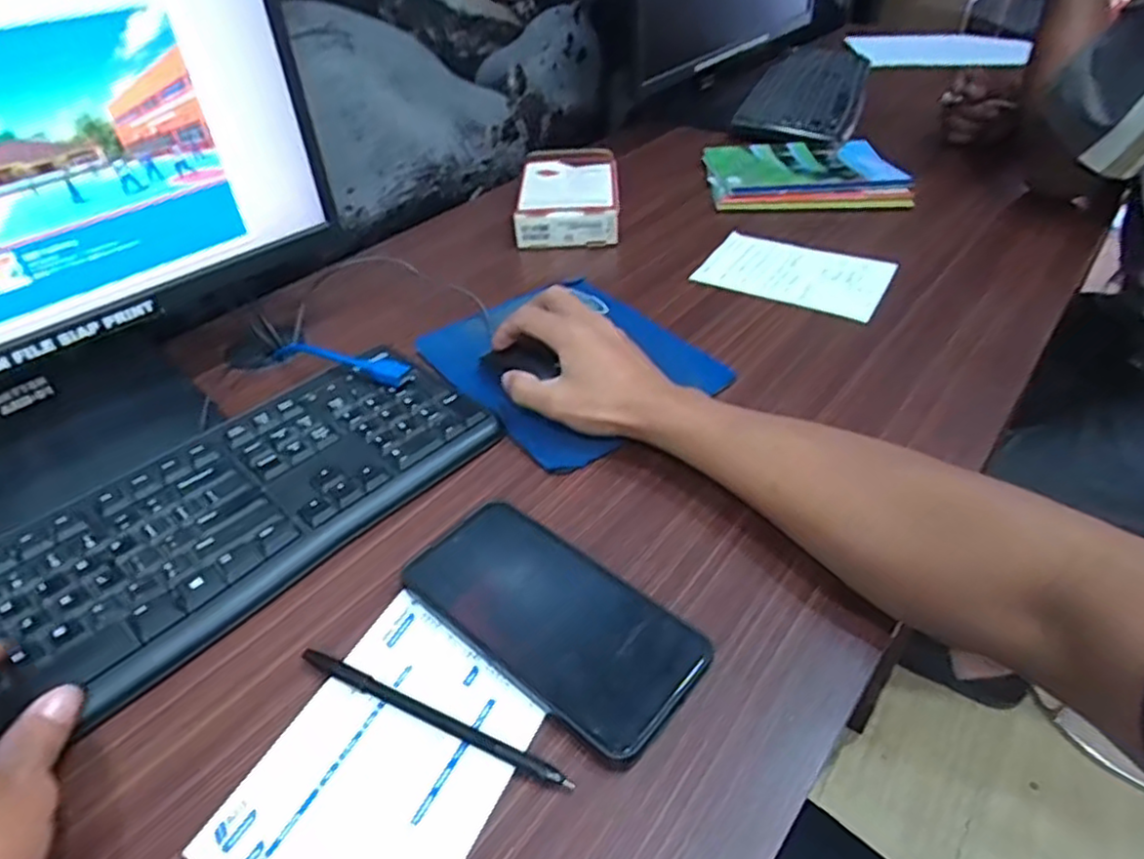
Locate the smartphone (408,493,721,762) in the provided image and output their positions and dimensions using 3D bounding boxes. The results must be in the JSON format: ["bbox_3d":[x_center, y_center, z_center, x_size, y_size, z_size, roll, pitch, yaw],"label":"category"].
[{"bbox_3d":[-0.012,0.098,0.371,0.159,0.011,0.080,31,51,32],"label":"smartphone"}]

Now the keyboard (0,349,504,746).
[{"bbox_3d":[-0.244,0.074,0.403,0.425,0.019,0.156,-32,49,-30],"label":"keyboard"}]

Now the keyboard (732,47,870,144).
[{"bbox_3d":[0.348,-0.511,1.020,0.150,0.020,0.435,14,43,17],"label":"keyboard"}]

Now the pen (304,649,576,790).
[{"bbox_3d":[-0.068,0.137,0.331,0.149,0.006,0.008,17,44,20],"label":"pen"}]

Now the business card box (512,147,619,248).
[{"bbox_3d":[-0.002,-0.255,0.751,0.104,0.038,0.168,1,41,3],"label":"business card box"}]

